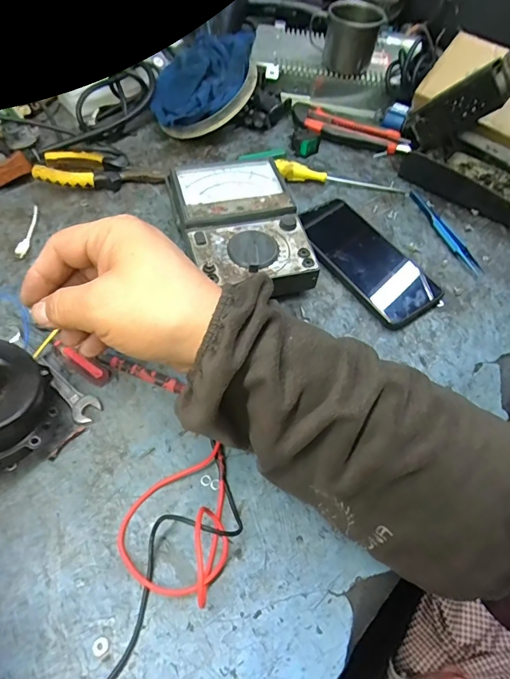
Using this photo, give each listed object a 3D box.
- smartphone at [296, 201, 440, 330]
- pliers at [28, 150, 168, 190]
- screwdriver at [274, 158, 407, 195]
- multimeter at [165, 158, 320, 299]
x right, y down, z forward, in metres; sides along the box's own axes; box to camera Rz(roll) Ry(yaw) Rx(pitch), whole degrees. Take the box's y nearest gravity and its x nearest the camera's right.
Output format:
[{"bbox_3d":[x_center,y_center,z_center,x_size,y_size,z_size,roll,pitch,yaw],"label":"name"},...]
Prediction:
[{"bbox_3d":[0.114,-0.085,0.438,0.084,0.016,0.160,-32,66,-22],"label":"smartphone"},{"bbox_3d":[-0.172,-0.189,0.481,0.132,0.022,0.051,-1,58,-5],"label":"pliers"},{"bbox_3d":[0.102,-0.192,0.509,0.156,0.018,0.022,8,58,0],"label":"screwdriver"},{"bbox_3d":[-0.016,-0.111,0.427,0.119,0.047,0.170,-10,58,-10],"label":"multimeter"}]

